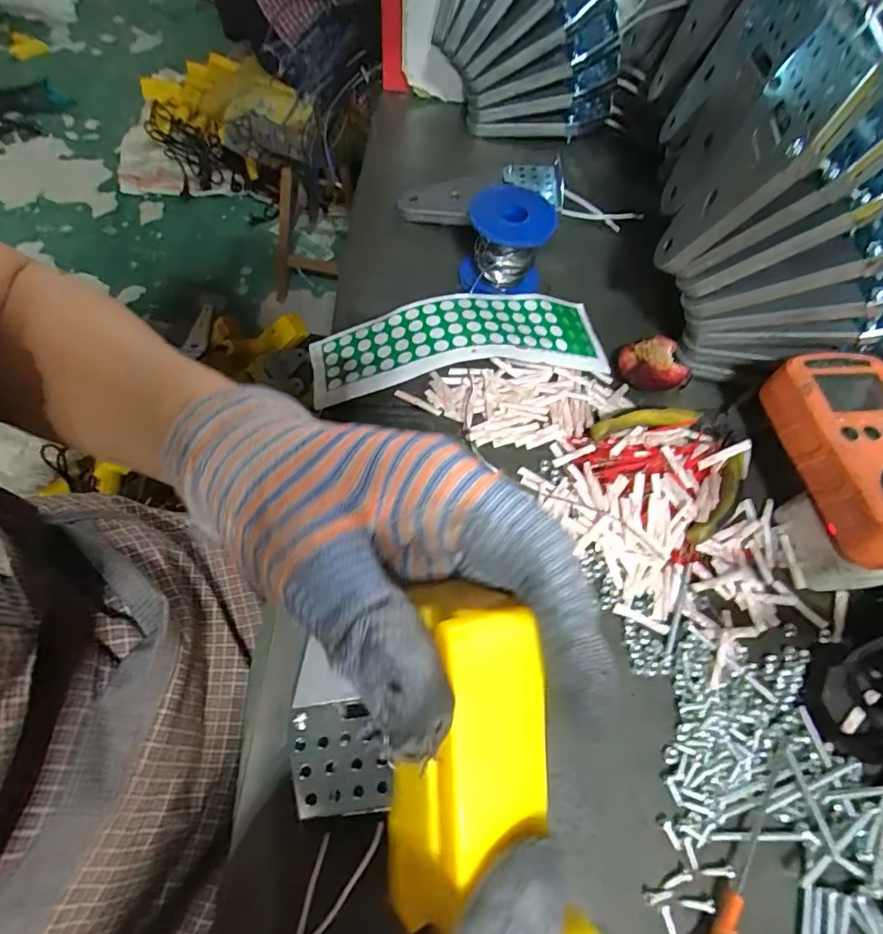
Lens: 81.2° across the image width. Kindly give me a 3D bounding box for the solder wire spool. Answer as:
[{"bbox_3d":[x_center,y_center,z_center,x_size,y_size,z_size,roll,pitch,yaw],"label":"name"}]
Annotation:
[{"bbox_3d":[0.050,-0.169,0.391,0.063,0.059,0.063,9,61,1],"label":"solder wire spool"}]

